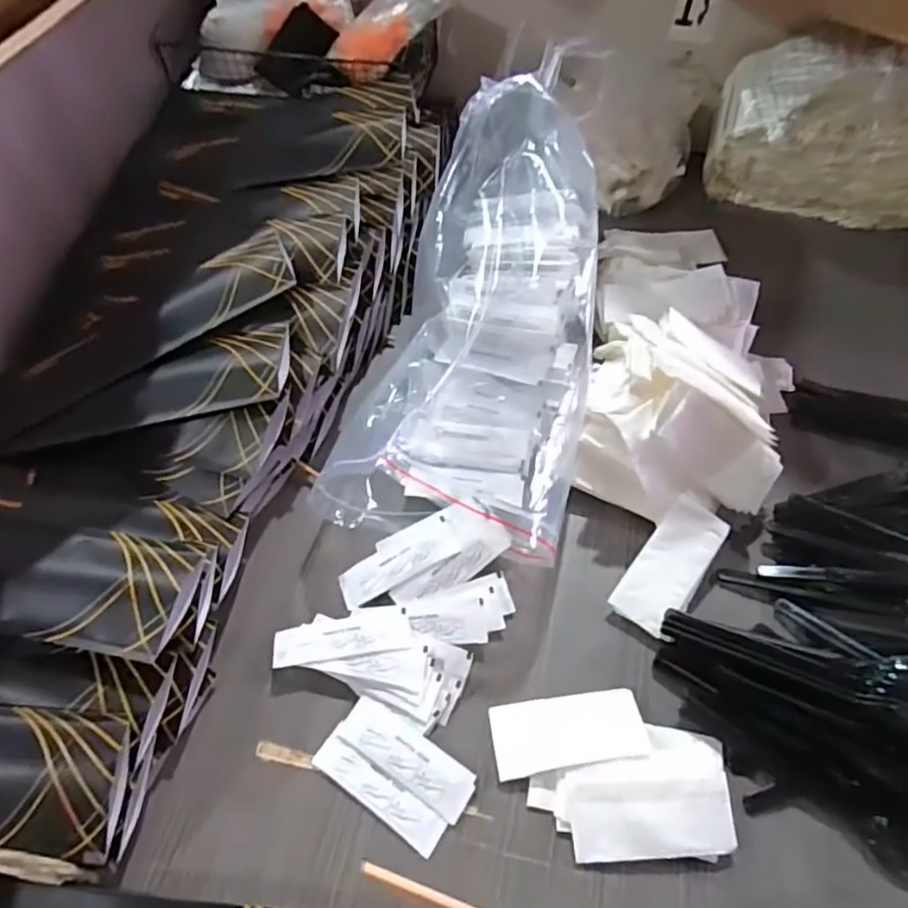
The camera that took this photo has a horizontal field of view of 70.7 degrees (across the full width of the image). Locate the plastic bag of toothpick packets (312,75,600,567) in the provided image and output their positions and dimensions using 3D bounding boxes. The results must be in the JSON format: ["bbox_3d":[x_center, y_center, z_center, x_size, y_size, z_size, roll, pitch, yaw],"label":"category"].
[{"bbox_3d":[0.022,-0.116,0.501,0.181,0.189,0.342,12,58,7],"label":"plastic bag of toothpick packets"}]

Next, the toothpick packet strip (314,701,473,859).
[{"bbox_3d":[-0.037,0.200,0.404,0.093,0.007,0.054,29,61,17],"label":"toothpick packet strip"}]

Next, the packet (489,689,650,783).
[{"bbox_3d":[0.074,0.180,0.417,0.096,0.007,0.044,-7,57,-5],"label":"packet"}]

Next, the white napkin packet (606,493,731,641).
[{"bbox_3d":[0.160,0.080,0.465,0.046,0.014,0.101,34,76,20],"label":"white napkin packet"}]

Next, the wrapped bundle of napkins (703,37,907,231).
[{"bbox_3d":[0.415,-0.341,0.683,0.258,0.152,0.098,11,58,7],"label":"wrapped bundle of napkins"}]

